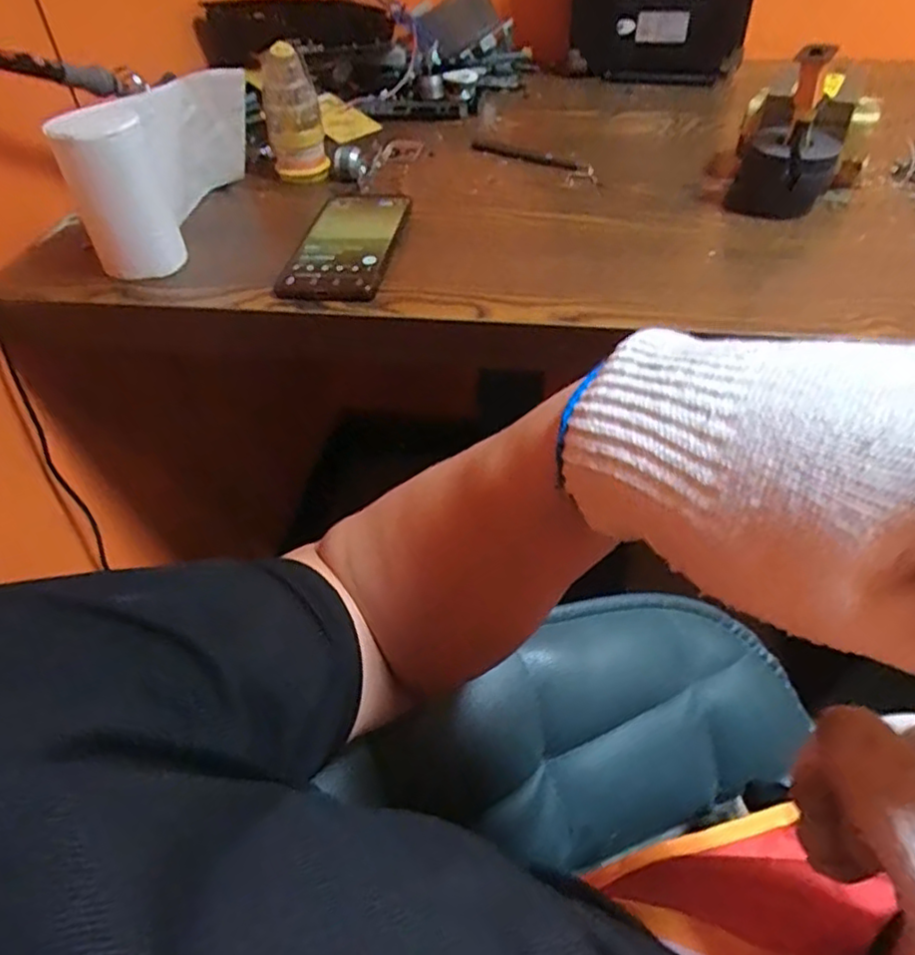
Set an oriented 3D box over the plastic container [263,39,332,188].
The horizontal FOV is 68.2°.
[{"bbox_3d":[-0.152,-0.330,0.614,0.048,0.110,0.048,-18,47,-17],"label":"plastic container"}]

